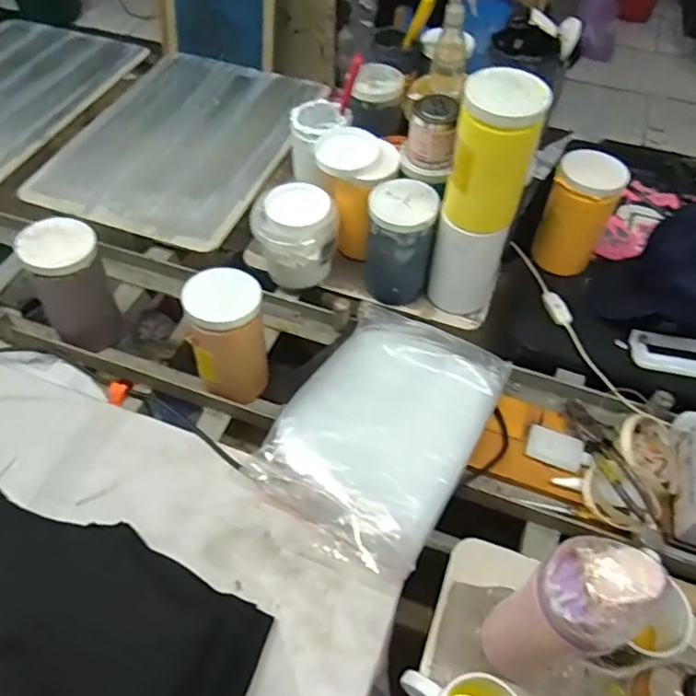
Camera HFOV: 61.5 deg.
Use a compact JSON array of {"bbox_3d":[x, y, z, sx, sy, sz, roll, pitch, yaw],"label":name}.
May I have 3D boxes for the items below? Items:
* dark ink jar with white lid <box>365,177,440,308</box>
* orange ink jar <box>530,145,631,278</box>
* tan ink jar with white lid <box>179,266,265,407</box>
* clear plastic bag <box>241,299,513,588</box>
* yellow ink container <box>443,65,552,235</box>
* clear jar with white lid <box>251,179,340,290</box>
[{"bbox_3d":[0.076,-0.152,0.861,0.094,0.168,0.082,11,54,7],"label":"dark ink jar with white lid"},{"bbox_3d":[0.345,-0.194,0.893,0.092,0.187,0.089,0,54,0],"label":"orange ink jar"},{"bbox_3d":[-0.156,-0.016,0.772,0.091,0.162,0.088,0,54,0],"label":"tan ink jar with white lid"},{"bbox_3d":[0.042,0.100,0.751,0.231,0.062,0.340,25,57,17],"label":"clear plastic bag"},{"bbox_3d":[0.176,-0.230,0.714,0.090,0.175,0.084,11,54,7],"label":"yellow ink container"},{"bbox_3d":[-0.080,-0.170,0.900,0.111,0.136,0.101,-25,58,-17],"label":"clear jar with white lid"}]

